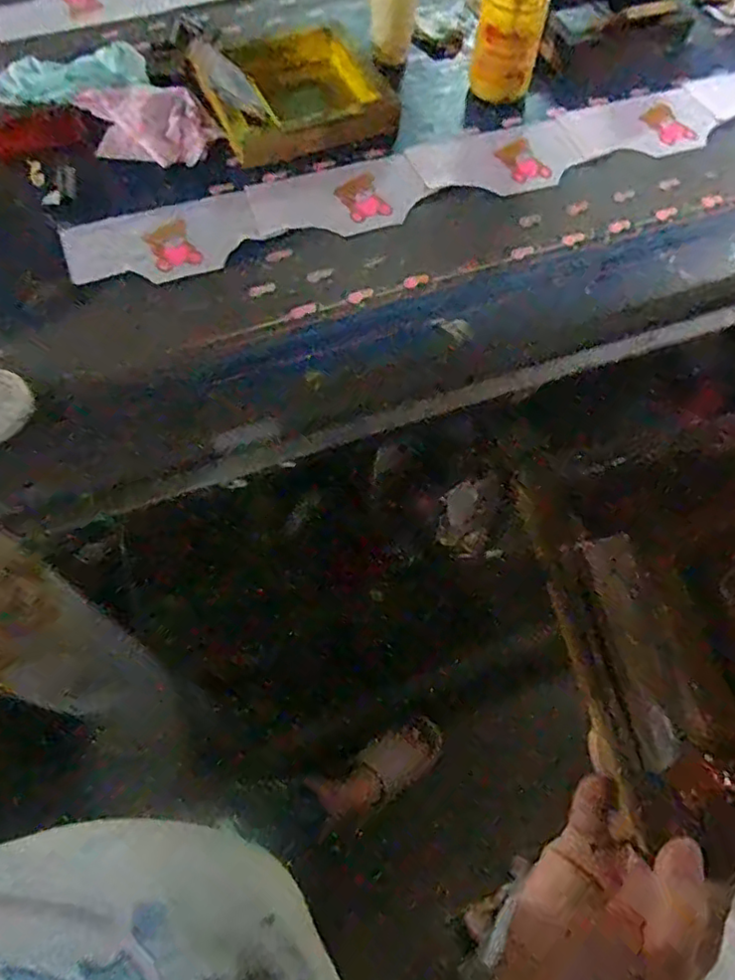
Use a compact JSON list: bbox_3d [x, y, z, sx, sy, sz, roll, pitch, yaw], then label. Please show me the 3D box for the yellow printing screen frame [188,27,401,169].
[{"bbox_3d":[-0.110,-0.616,0.940,0.265,0.055,0.295,-25,67,-13],"label":"yellow printing screen frame"}]

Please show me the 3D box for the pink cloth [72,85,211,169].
[{"bbox_3d":[-0.349,-0.550,0.903,0.240,0.041,0.116,18,65,7],"label":"pink cloth"}]

